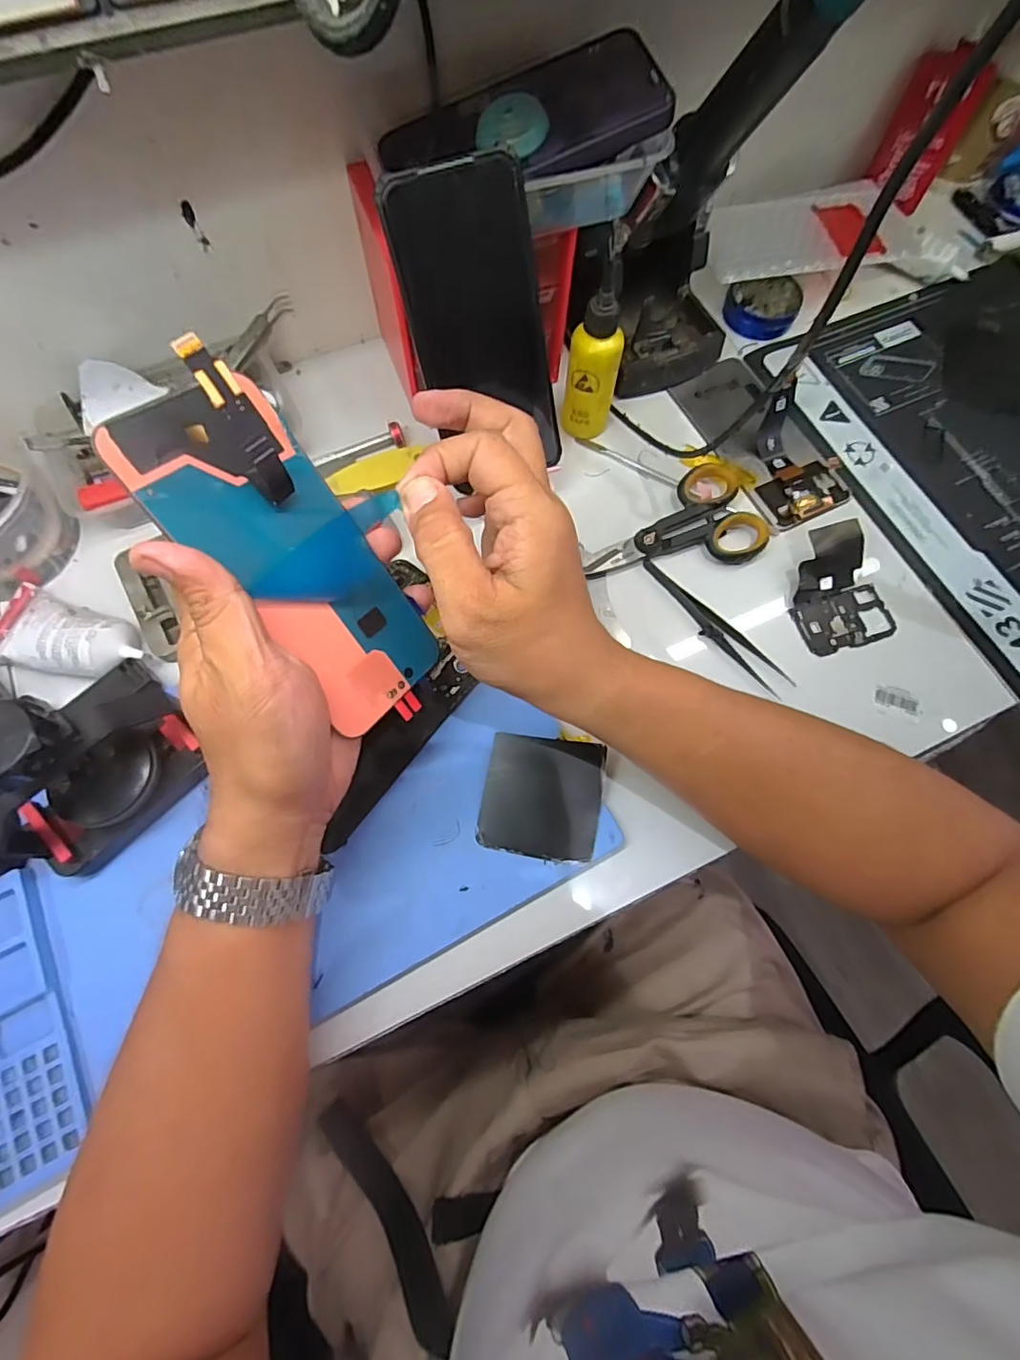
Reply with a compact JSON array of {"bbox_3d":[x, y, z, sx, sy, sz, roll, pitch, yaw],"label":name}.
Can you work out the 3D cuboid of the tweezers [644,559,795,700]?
[{"bbox_3d":[0.140,-0.037,0.384,0.017,0.007,0.128,-41,77,-14],"label":"tweezers"}]

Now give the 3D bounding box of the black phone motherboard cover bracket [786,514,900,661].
[{"bbox_3d":[0.231,-0.066,0.381,0.065,0.031,0.079,-16,72,-8],"label":"black phone motherboard cover bracket"}]

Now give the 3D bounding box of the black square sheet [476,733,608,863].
[{"bbox_3d":[0.020,0.071,0.338,0.070,0.004,0.071,10,75,3],"label":"black square sheet"}]

